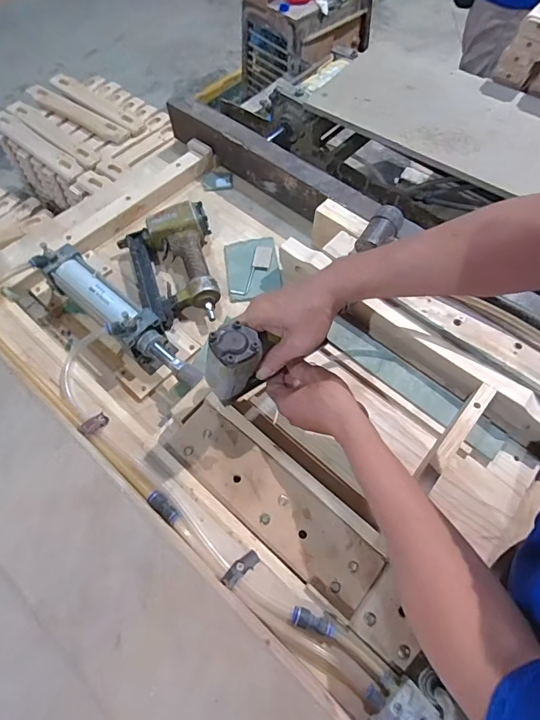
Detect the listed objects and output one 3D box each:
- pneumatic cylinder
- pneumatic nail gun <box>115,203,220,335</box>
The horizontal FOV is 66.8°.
[{"bbox_3d":[-0.224,-0.064,0.612,0.319,0.077,0.065,37,68,18],"label":"pneumatic cylinder"},{"bbox_3d":[-0.170,-0.161,0.690,0.153,0.054,0.225,-12,63,-7],"label":"pneumatic nail gun"}]

